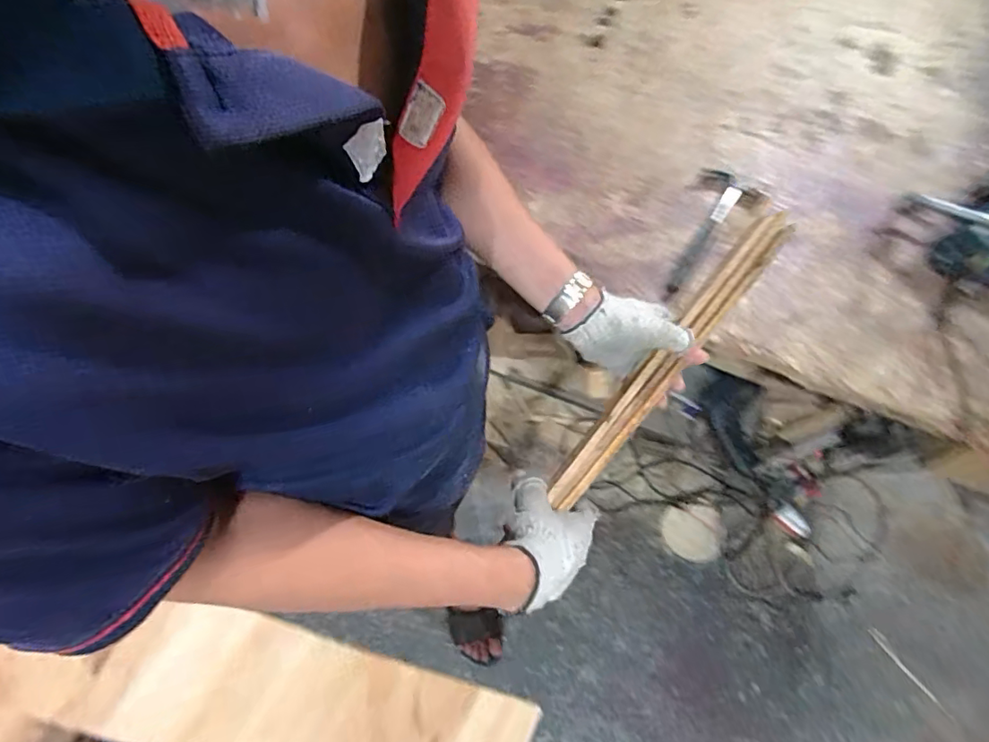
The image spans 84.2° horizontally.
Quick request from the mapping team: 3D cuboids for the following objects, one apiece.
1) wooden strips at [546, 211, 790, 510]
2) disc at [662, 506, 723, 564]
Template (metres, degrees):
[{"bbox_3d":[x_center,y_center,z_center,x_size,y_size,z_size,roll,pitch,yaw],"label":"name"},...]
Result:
[{"bbox_3d":[0.183,-0.015,0.562,0.033,0.019,0.378,40,83,15],"label":"wooden strips"},{"bbox_3d":[0.500,0.410,1.382,0.144,0.015,0.135,-1,75,4],"label":"disc"}]

